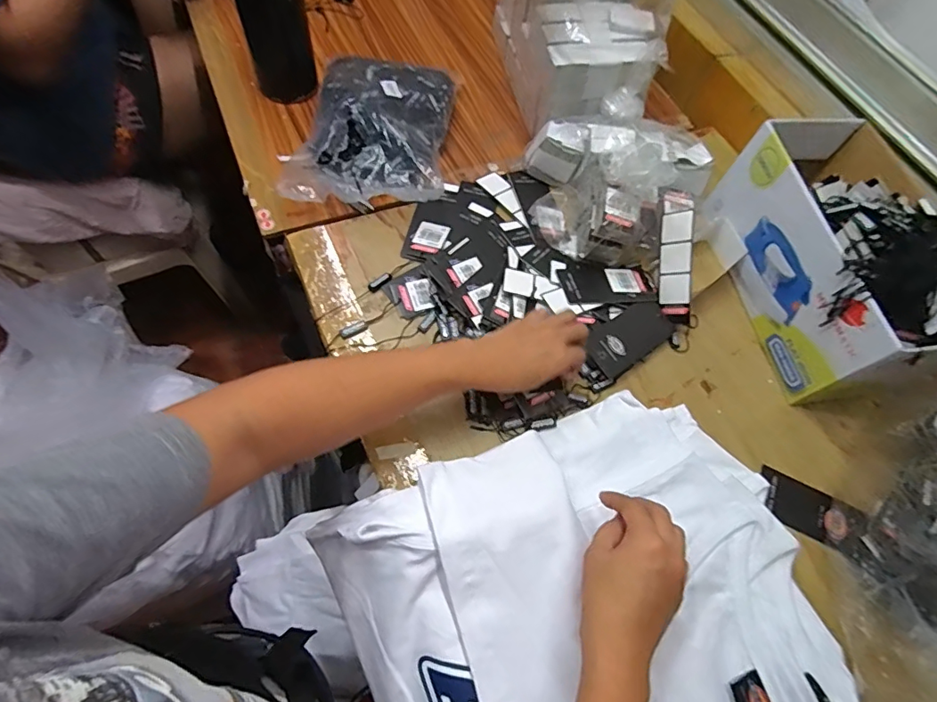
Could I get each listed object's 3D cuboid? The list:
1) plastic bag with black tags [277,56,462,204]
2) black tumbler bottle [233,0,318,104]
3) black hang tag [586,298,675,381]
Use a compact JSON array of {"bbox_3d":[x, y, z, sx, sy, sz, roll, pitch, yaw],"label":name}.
[{"bbox_3d":[-0.111,-0.272,0.597,0.177,0.061,0.243,6,63,-4],"label":"plastic bag with black tags"},{"bbox_3d":[-0.231,-0.395,0.579,0.072,0.199,0.063,-22,68,-17],"label":"black tumbler bottle"},{"bbox_3d":[0.170,-0.015,0.526,0.109,0.005,0.050,-31,85,-28],"label":"black hang tag"}]

